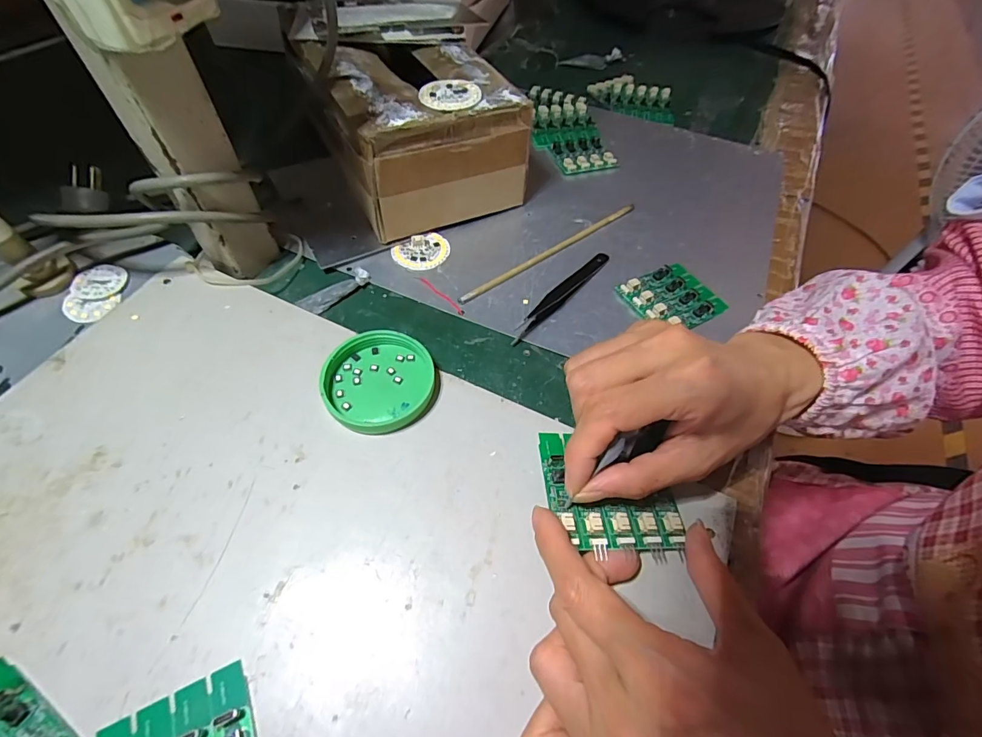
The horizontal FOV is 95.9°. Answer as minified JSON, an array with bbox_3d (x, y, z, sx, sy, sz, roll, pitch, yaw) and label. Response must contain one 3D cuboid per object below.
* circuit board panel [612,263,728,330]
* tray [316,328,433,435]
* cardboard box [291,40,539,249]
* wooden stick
[{"bbox_3d":[0.131,-0.052,0.322,0.060,0.008,0.054,-24,60,-19],"label":"circuit board panel"},{"bbox_3d":[-0.065,0.007,0.263,0.061,0.018,0.062,8,55,3],"label":"tray"},{"bbox_3d":[-0.066,-0.202,0.372,0.135,0.088,0.159,-22,59,-17],"label":"cardboard box"},{"bbox_3d":[0.050,-0.094,0.351,0.183,0.006,0.008,-32,62,-23],"label":"wooden stick"}]

